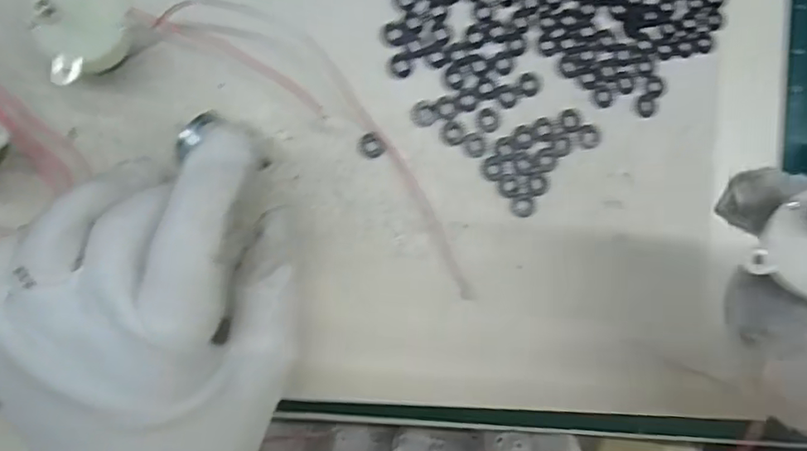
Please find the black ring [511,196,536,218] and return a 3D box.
[{"bbox_3d":[0.053,-0.008,0.249,0.011,0.004,0.009,-12,89,-9],"label":"black ring"}]

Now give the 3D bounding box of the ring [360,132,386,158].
[{"bbox_3d":[-0.013,-0.033,0.238,0.011,0.004,0.010,0,87,-9],"label":"ring"}]

